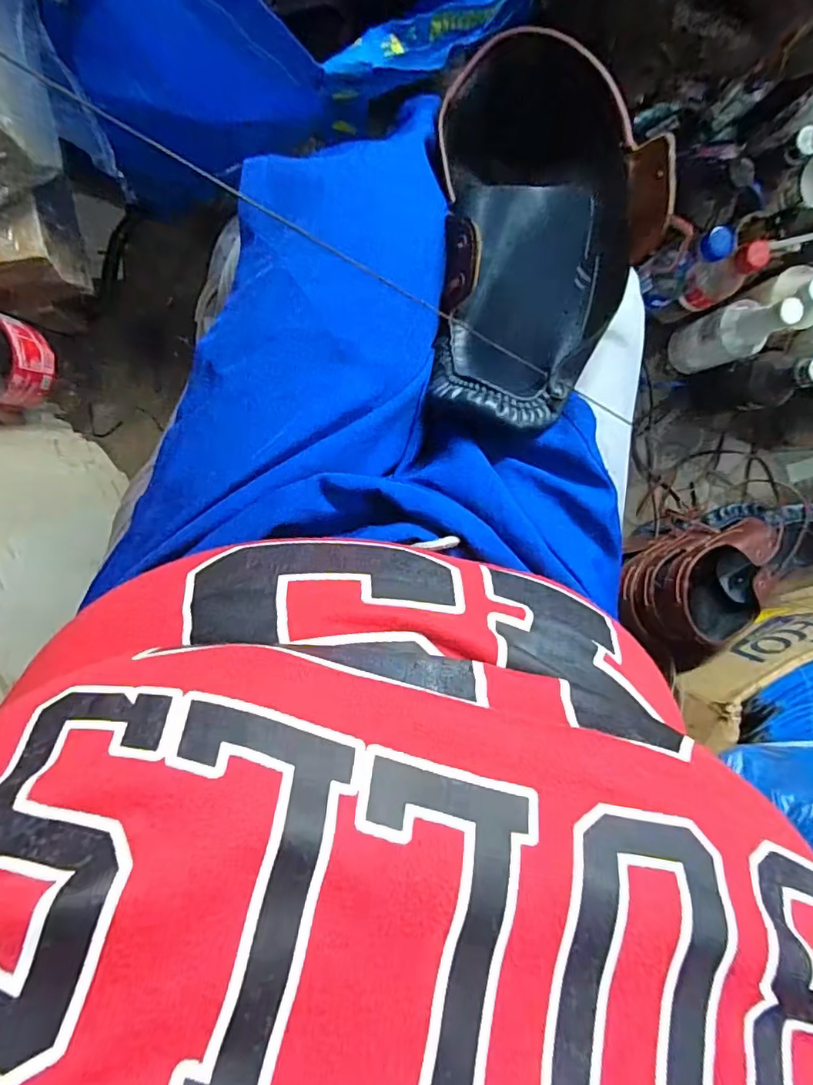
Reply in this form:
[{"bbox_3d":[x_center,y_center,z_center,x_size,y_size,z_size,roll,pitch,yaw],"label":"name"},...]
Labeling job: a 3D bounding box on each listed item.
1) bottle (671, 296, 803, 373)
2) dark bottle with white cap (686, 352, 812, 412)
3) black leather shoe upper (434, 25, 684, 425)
[{"bbox_3d":[0.409,-0.263,0.679,0.058,0.163,0.067,-21,99,-3],"label":"bottle"},{"bbox_3d":[0.449,-0.206,0.700,0.062,0.184,0.064,-1,98,-6],"label":"dark bottle with white cap"},{"bbox_3d":[0.077,-0.185,0.319,0.106,0.102,0.233,3,97,-6],"label":"black leather shoe upper"}]

